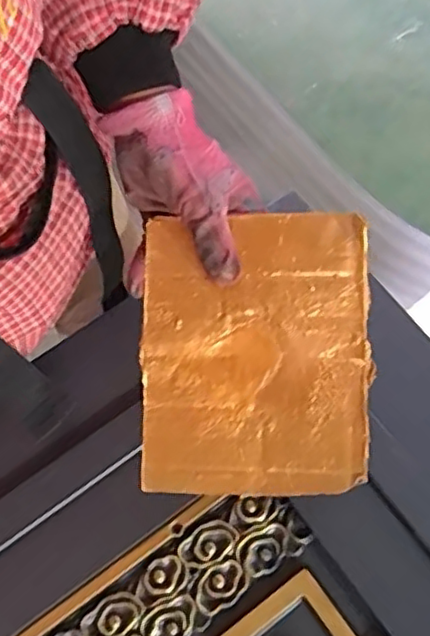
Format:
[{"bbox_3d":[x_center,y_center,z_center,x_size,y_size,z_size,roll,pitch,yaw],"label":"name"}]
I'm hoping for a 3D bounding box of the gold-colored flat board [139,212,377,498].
[{"bbox_3d":[0.023,0.022,0.399,0.140,0.008,0.168,-2,85,8],"label":"gold-colored flat board"}]

